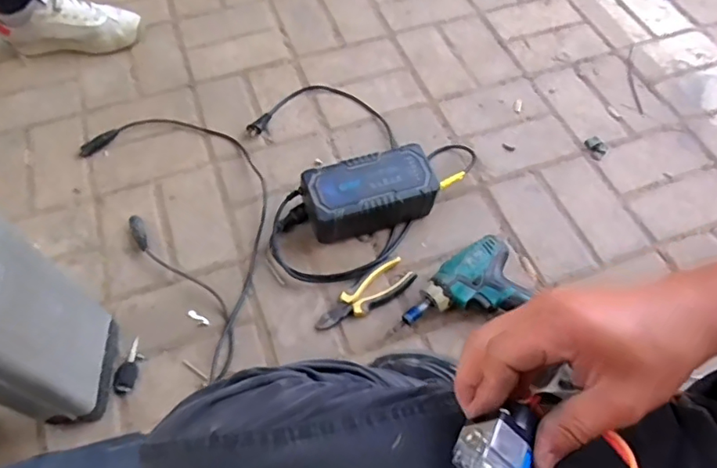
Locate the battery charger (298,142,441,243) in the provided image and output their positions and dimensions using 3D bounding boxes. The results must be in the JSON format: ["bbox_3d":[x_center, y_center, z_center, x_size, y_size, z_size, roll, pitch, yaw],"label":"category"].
[{"bbox_3d":[0.018,-0.059,0.823,0.197,0.087,0.099,-18,62,-10],"label":"battery charger"}]

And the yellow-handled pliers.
[{"bbox_3d":[0.010,0.091,0.771,0.157,0.019,0.047,-33,65,-19],"label":"yellow-handled pliers"}]

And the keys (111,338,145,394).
[{"bbox_3d":[-0.312,0.180,0.729,0.030,0.015,0.076,11,59,6],"label":"keys"}]

